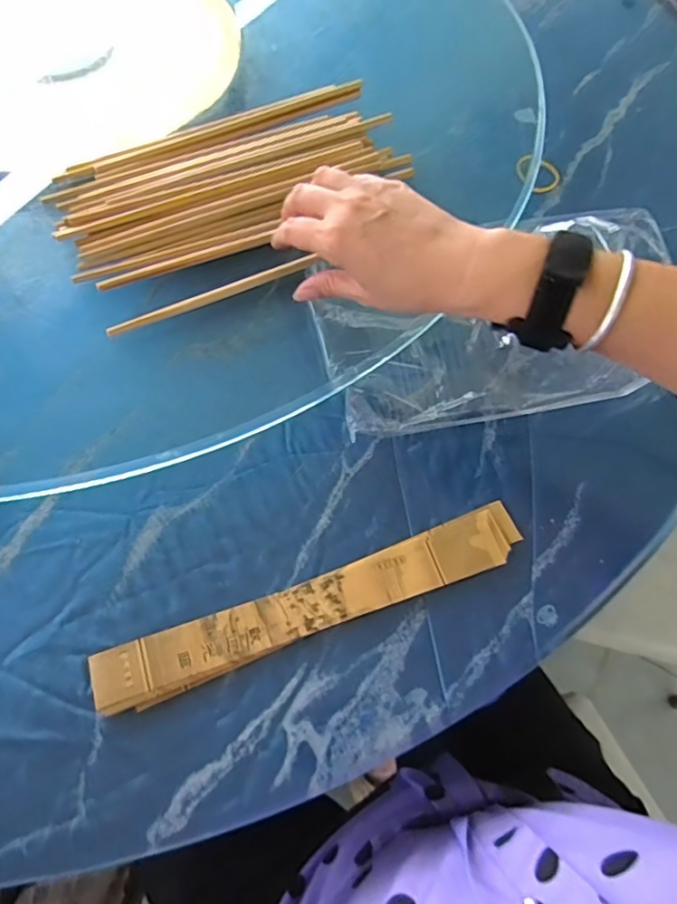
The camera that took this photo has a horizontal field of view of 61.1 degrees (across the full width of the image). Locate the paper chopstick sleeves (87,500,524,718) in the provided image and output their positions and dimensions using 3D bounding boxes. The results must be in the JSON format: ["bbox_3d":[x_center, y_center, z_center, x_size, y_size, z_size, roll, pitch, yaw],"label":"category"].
[{"bbox_3d":[-0.011,0.096,0.364,0.278,0.013,0.037,-19,66,-13],"label":"paper chopstick sleeves"}]

